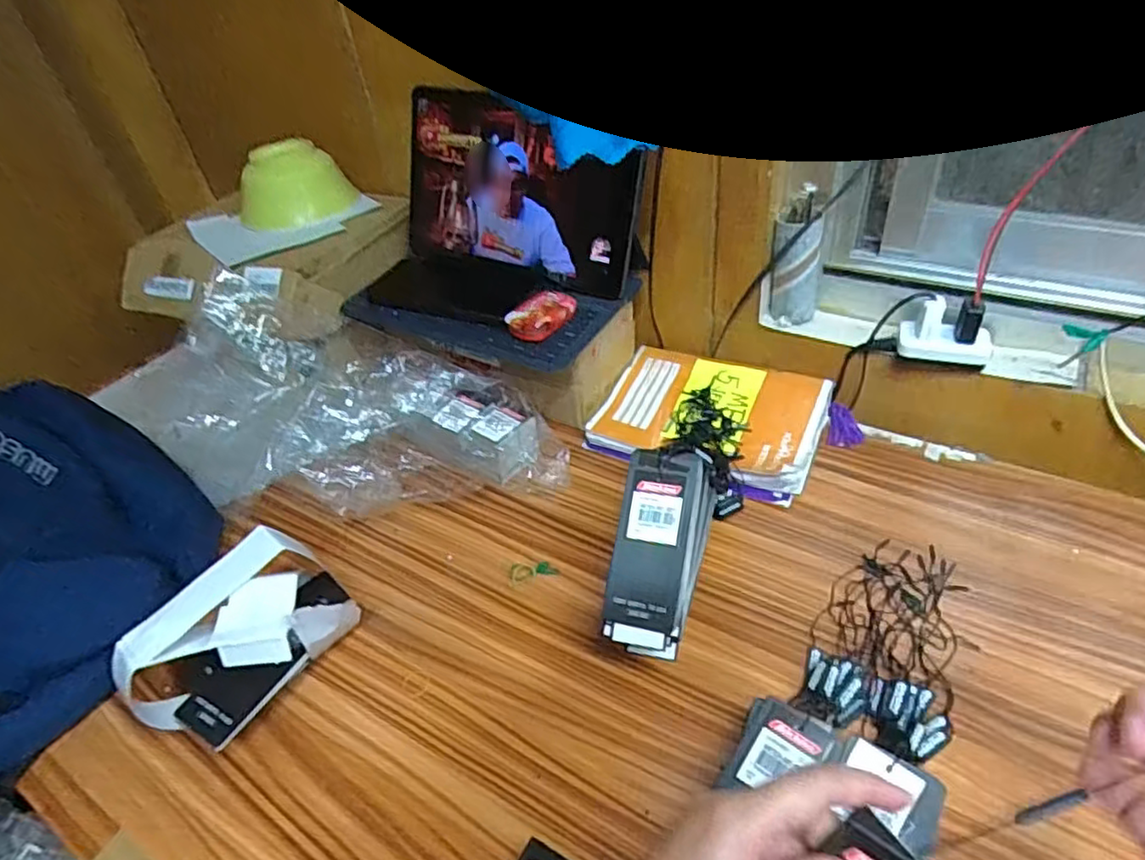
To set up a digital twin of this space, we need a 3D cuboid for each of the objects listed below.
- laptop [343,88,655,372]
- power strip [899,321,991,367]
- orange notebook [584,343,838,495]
[{"bbox_3d":[-0.090,-0.192,0.639,0.275,0.159,0.184,22,49,29],"label":"laptop"},{"bbox_3d":[0.321,-0.075,0.575,0.072,0.023,0.034,17,47,26],"label":"power strip"},{"bbox_3d":[0.135,-0.015,0.653,0.207,0.028,0.146,16,46,25],"label":"orange notebook"}]

